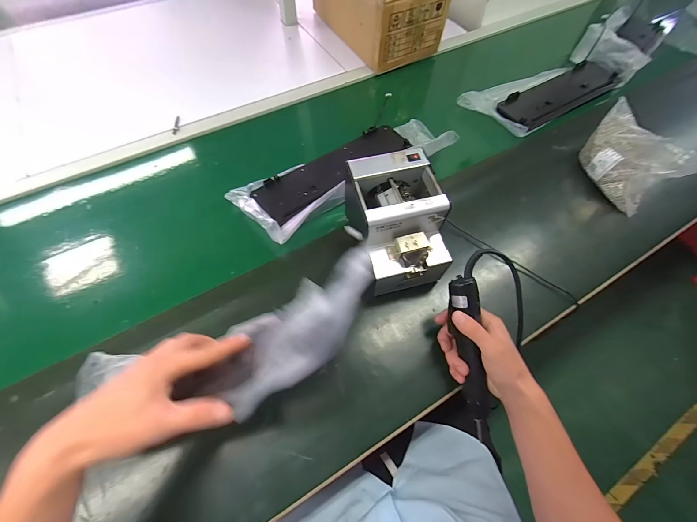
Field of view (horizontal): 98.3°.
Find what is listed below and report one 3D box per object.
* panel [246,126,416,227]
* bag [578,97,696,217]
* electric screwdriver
[{"bbox_3d":[-0.025,-0.195,0.640,0.350,0.021,0.113,-32,66,-15],"label":"panel"},{"bbox_3d":[0.565,-0.219,0.617,0.087,0.115,0.221,-12,64,-7],"label":"bag"},{"bbox_3d":[0.172,0.139,0.421,0.039,0.028,0.230,-8,92,-5],"label":"electric screwdriver"}]

